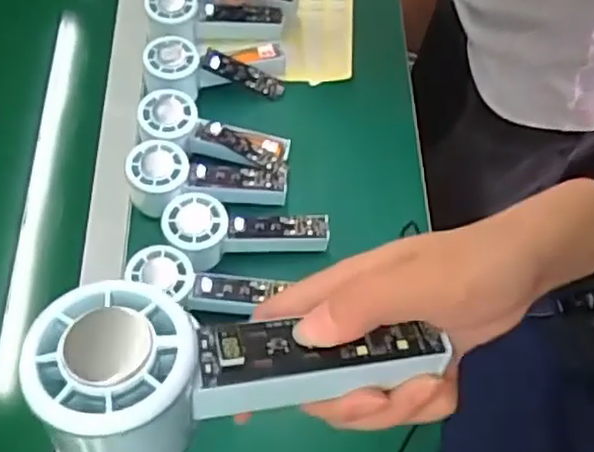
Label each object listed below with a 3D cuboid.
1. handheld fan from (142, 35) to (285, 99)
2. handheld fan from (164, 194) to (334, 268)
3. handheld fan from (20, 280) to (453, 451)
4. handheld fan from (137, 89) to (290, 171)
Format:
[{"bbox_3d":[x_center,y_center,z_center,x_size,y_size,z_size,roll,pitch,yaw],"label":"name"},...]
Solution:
[{"bbox_3d":[-0.086,-0.170,0.709,0.150,0.041,0.065,-3,60,-23],"label":"handheld fan"},{"bbox_3d":[-0.047,0.004,0.619,0.152,0.033,0.062,3,61,-15],"label":"handheld fan"},{"bbox_3d":[-0.021,0.057,0.251,0.146,0.045,0.061,2,61,-13],"label":"handheld fan"},{"bbox_3d":[-0.085,-0.089,0.669,0.152,0.035,0.056,18,63,-5],"label":"handheld fan"}]

